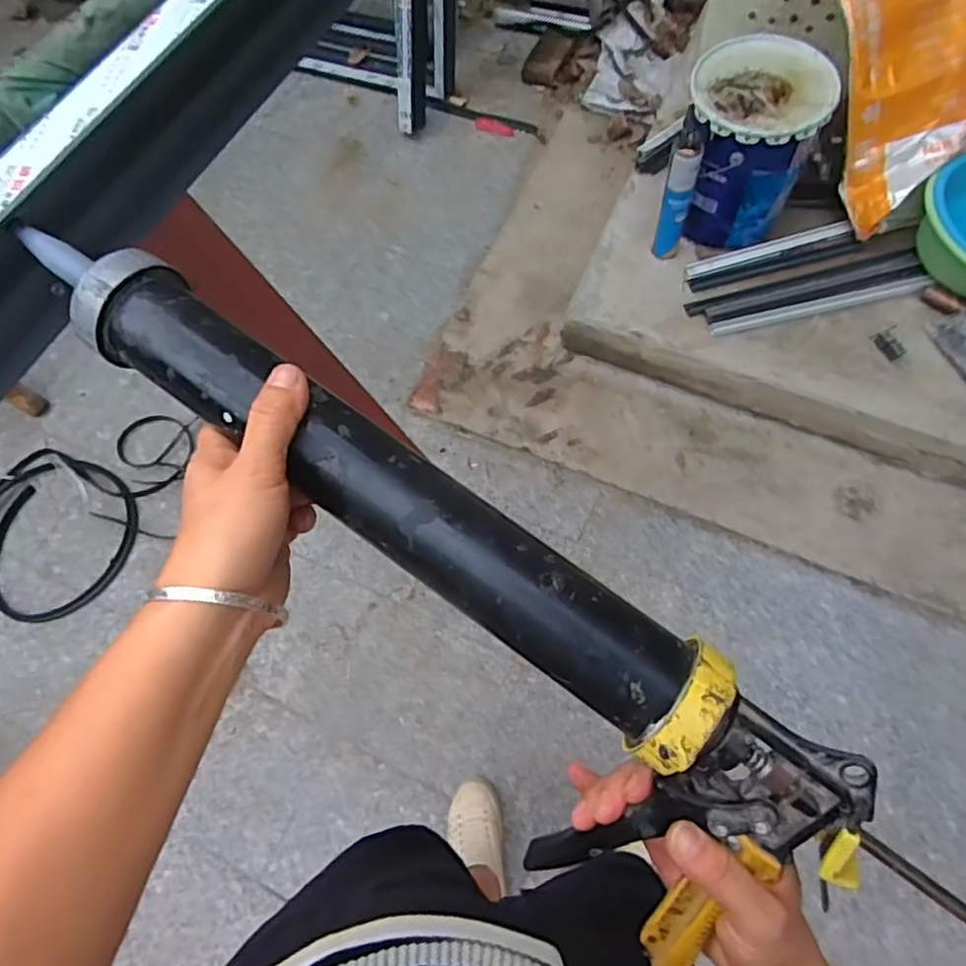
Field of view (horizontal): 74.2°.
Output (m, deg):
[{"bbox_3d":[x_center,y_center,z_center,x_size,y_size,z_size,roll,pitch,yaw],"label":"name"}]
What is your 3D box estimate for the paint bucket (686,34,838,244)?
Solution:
[{"bbox_3d":[0.588,-0.766,1.443,0.268,0.332,0.293,-2,66,4],"label":"paint bucket"}]

